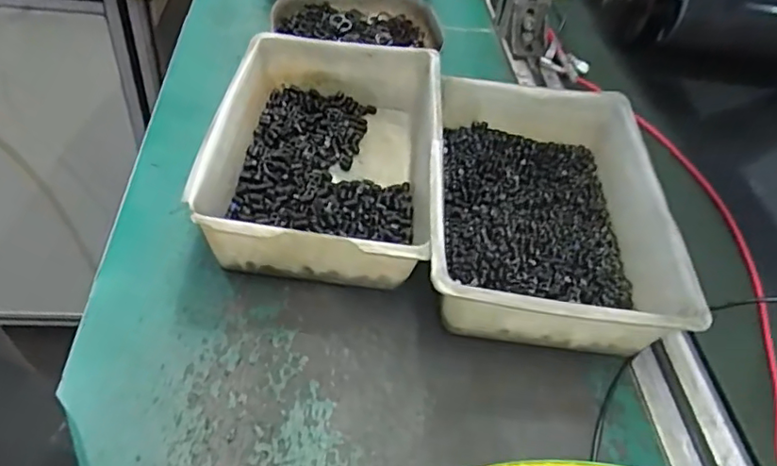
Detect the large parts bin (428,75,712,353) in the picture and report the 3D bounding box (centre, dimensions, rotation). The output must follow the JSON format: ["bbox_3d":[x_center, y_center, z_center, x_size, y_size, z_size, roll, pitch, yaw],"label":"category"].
[{"bbox_3d":[0.094,-0.013,0.364,0.134,0.058,0.195,7,46,0],"label":"large parts bin"}]

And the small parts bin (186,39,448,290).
[{"bbox_3d":[-0.040,-0.050,0.383,0.136,0.062,0.195,8,46,0],"label":"small parts bin"}]

